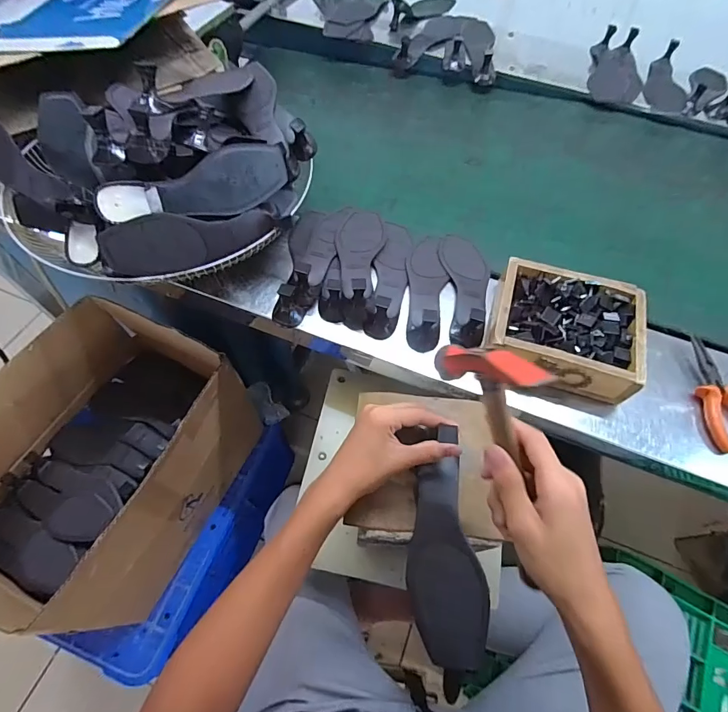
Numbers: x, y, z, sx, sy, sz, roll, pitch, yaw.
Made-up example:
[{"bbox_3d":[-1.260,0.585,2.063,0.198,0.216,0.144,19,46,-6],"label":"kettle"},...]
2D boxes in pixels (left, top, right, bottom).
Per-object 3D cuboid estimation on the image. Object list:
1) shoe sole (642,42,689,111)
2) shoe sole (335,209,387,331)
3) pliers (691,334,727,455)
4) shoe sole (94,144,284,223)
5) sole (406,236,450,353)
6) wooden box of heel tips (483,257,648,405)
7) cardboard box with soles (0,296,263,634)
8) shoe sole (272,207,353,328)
[{"bbox_3d":[0.660,-0.619,0.911,0.089,0.052,0.215,5,58,11],"label":"shoe sole"},{"bbox_3d":[-0.009,-0.154,0.608,0.083,0.055,0.230,3,60,0],"label":"shoe sole"},{"bbox_3d":[0.452,0.046,0.532,0.050,0.024,0.153,-2,60,-4],"label":"pliers"},{"bbox_3d":[-0.203,-0.208,0.521,0.224,0.074,0.028,-29,21,-18],"label":"shoe sole"},{"bbox_3d":[0.092,-0.109,0.595,0.061,0.053,0.213,8,60,2],"label":"sole"},{"bbox_3d":[0.261,-0.034,0.552,0.182,0.069,0.156,17,61,7],"label":"wooden box of heel tips"},{"bbox_3d":[-0.471,0.202,0.777,0.324,0.340,0.462,22,62,10],"label":"cardboard box with soles"},{"bbox_3d":[-0.084,-0.155,0.618,0.081,0.055,0.234,9,60,3],"label":"shoe sole"}]

